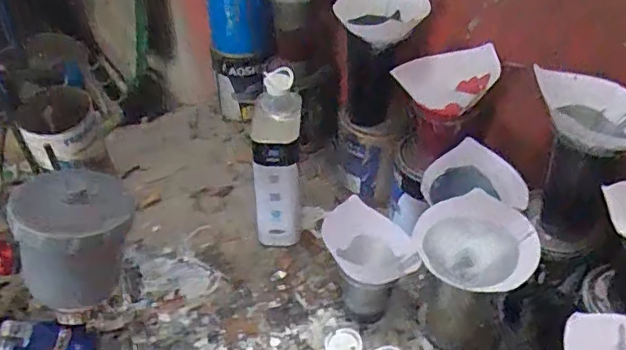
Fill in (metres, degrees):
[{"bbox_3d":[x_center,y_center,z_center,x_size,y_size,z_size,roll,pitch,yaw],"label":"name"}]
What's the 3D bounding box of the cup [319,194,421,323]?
[{"bbox_3d":[0.068,0.111,0.700,0.106,0.119,0.107,-4,40,-5],"label":"cup"}]

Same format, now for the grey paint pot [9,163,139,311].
[{"bbox_3d":[-0.215,0.058,0.532,0.101,0.104,0.084,-13,42,-12],"label":"grey paint pot"}]

